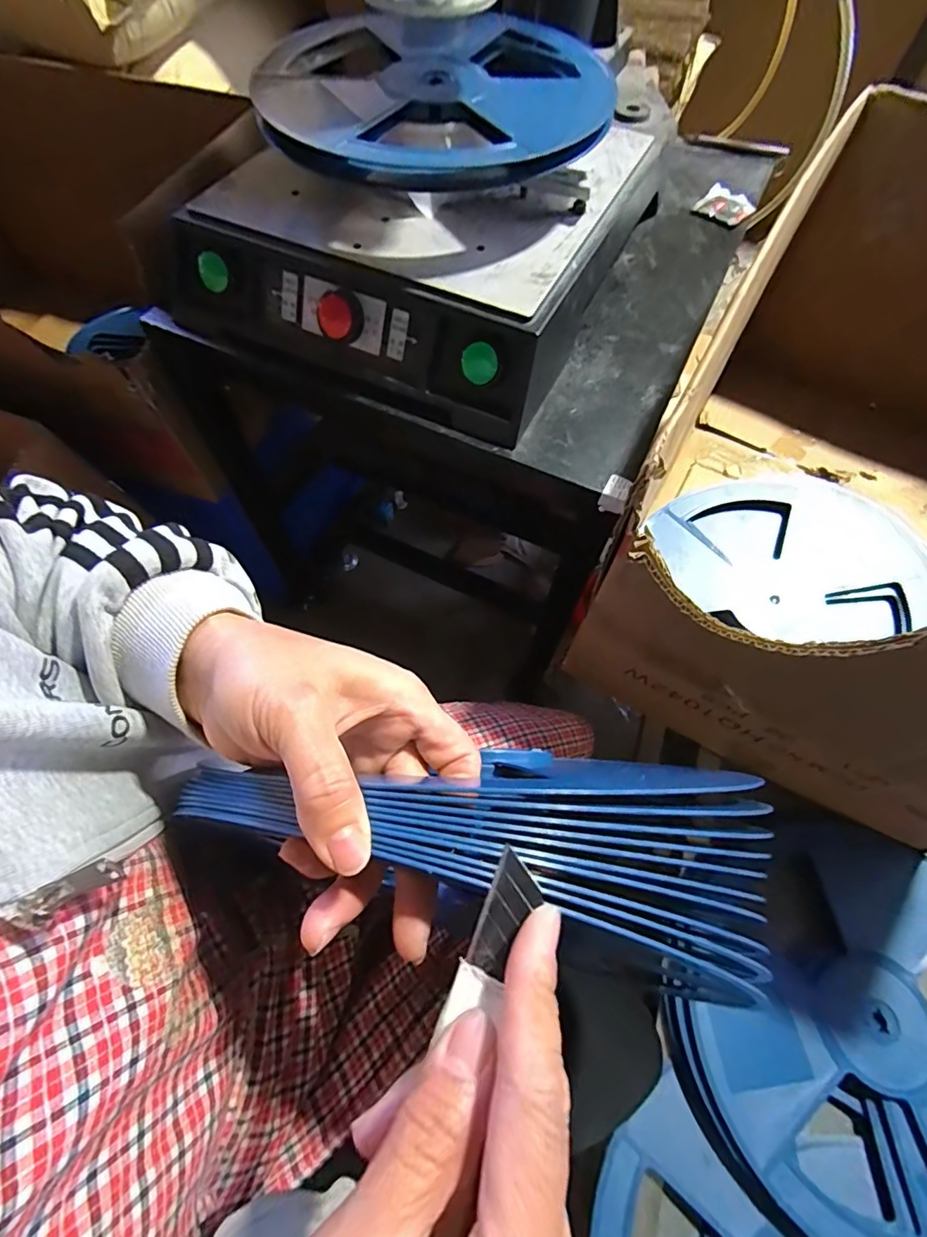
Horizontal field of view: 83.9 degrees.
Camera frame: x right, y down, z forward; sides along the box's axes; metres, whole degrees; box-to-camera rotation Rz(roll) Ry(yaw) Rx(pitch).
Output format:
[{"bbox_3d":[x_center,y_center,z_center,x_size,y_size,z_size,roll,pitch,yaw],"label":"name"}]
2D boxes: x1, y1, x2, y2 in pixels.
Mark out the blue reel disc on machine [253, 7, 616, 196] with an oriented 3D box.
[{"bbox_3d":[-0.025,-0.484,0.472,0.305,0.026,0.286,1,64,-1],"label":"blue reel disc on machine"}]

